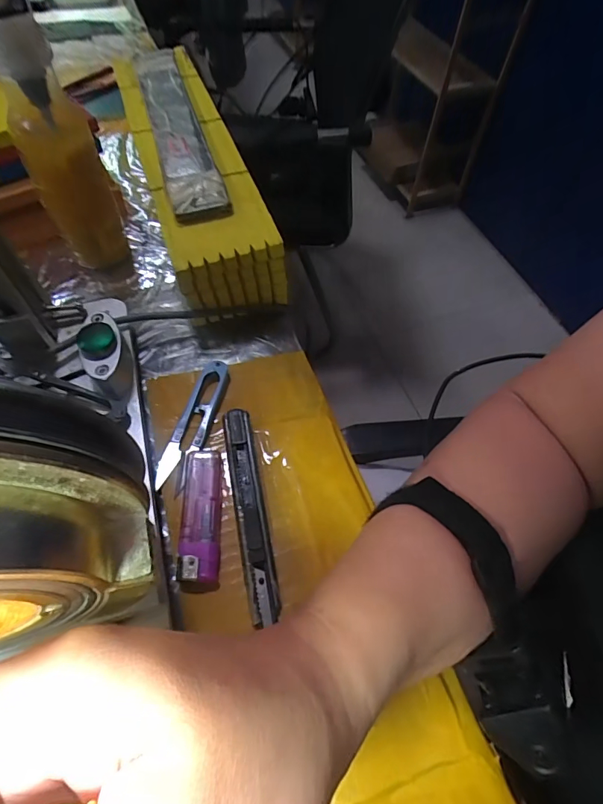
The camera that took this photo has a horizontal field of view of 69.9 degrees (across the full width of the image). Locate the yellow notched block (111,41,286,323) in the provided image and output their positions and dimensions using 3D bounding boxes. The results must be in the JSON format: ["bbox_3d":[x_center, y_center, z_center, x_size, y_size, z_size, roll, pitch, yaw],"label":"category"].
[{"bbox_3d":[-0.107,-0.223,0.412,0.087,0.068,0.345,-15,61,-12],"label":"yellow notched block"}]

